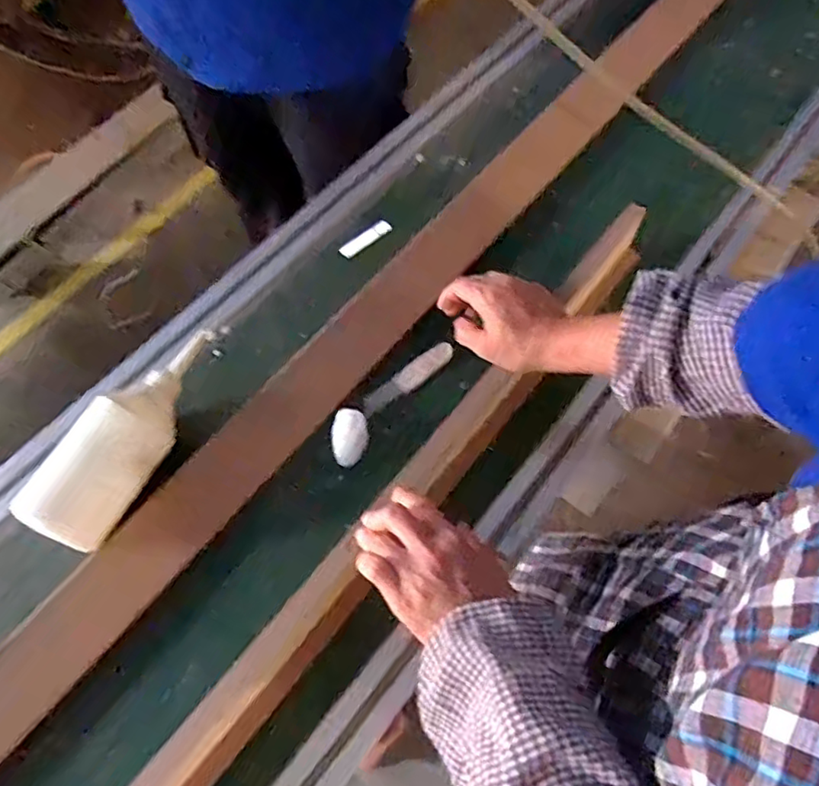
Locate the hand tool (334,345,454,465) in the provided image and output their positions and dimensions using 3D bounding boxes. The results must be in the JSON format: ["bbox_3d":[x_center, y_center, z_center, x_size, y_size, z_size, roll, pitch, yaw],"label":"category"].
[{"bbox_3d":[-0.017,0.008,0.541,0.040,0.047,0.167,54,46,-3],"label":"hand tool"}]

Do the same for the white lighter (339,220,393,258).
[{"bbox_3d":[-0.046,-0.165,0.644,0.061,0.010,0.015,-35,71,-15],"label":"white lighter"}]

